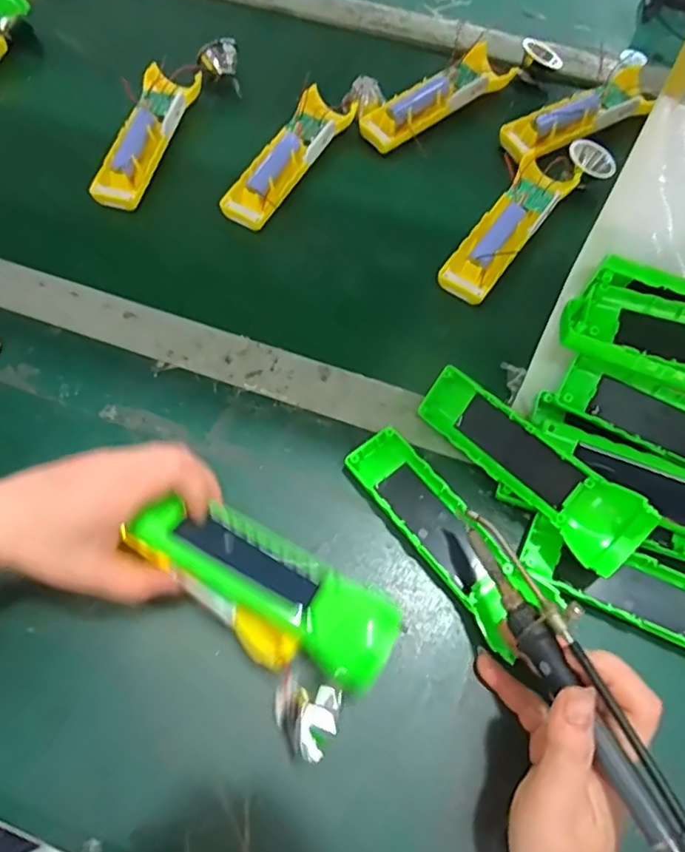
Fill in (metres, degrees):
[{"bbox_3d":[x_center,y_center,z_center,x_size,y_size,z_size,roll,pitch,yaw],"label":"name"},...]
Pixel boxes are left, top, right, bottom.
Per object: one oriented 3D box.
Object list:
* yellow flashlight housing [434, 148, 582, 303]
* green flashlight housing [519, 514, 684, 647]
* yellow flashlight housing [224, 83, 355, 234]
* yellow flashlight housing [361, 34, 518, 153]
[{"bbox_3d":[0.140,-0.166,0.488,0.047,0.025,0.148,33,69,14],"label":"yellow flashlight housing"},{"bbox_3d":[0.194,0.105,0.358,0.160,0.035,0.049,27,73,7],"label":"green flashlight housing"},{"bbox_3d":[-0.048,-0.244,0.518,0.046,0.023,0.156,29,68,12],"label":"yellow flashlight housing"},{"bbox_3d":[0.089,-0.316,0.556,0.160,0.028,0.047,-33,70,-15],"label":"yellow flashlight housing"}]

